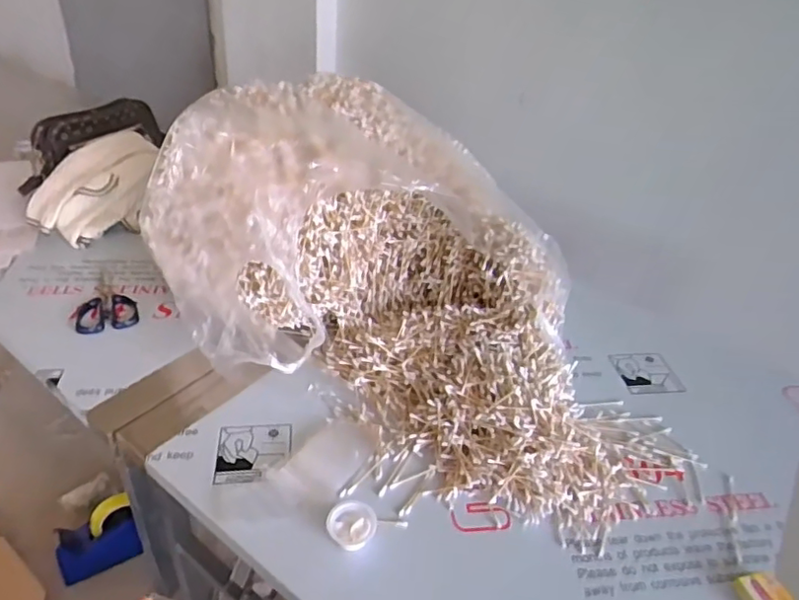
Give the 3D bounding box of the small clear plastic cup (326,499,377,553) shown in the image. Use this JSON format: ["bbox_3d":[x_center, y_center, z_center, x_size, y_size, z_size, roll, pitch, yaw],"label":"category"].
[{"bbox_3d":[-0.054,0.254,0.658,0.054,0.023,0.051,4,36,-3],"label":"small clear plastic cup"}]

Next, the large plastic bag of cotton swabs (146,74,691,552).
[{"bbox_3d":[0.048,-0.053,0.853,0.775,0.316,0.510,26,41,24],"label":"large plastic bag of cotton swabs"}]

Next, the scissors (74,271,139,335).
[{"bbox_3d":[-0.485,-0.003,0.970,0.092,0.013,0.162,-7,38,-17],"label":"scissors"}]

